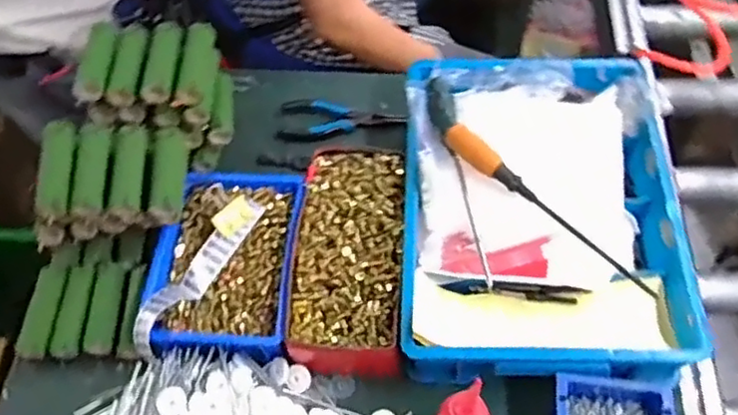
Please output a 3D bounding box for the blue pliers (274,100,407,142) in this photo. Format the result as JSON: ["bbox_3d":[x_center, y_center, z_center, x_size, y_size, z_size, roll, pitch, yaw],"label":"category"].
[{"bbox_3d":[-0.037,-0.113,0.831,0.158,0.021,0.046,-4,58,1],"label":"blue pliers"}]

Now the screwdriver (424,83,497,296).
[{"bbox_3d":[0.092,-0.037,0.682,0.033,0.031,0.274,-7,58,-1],"label":"screwdriver"}]

